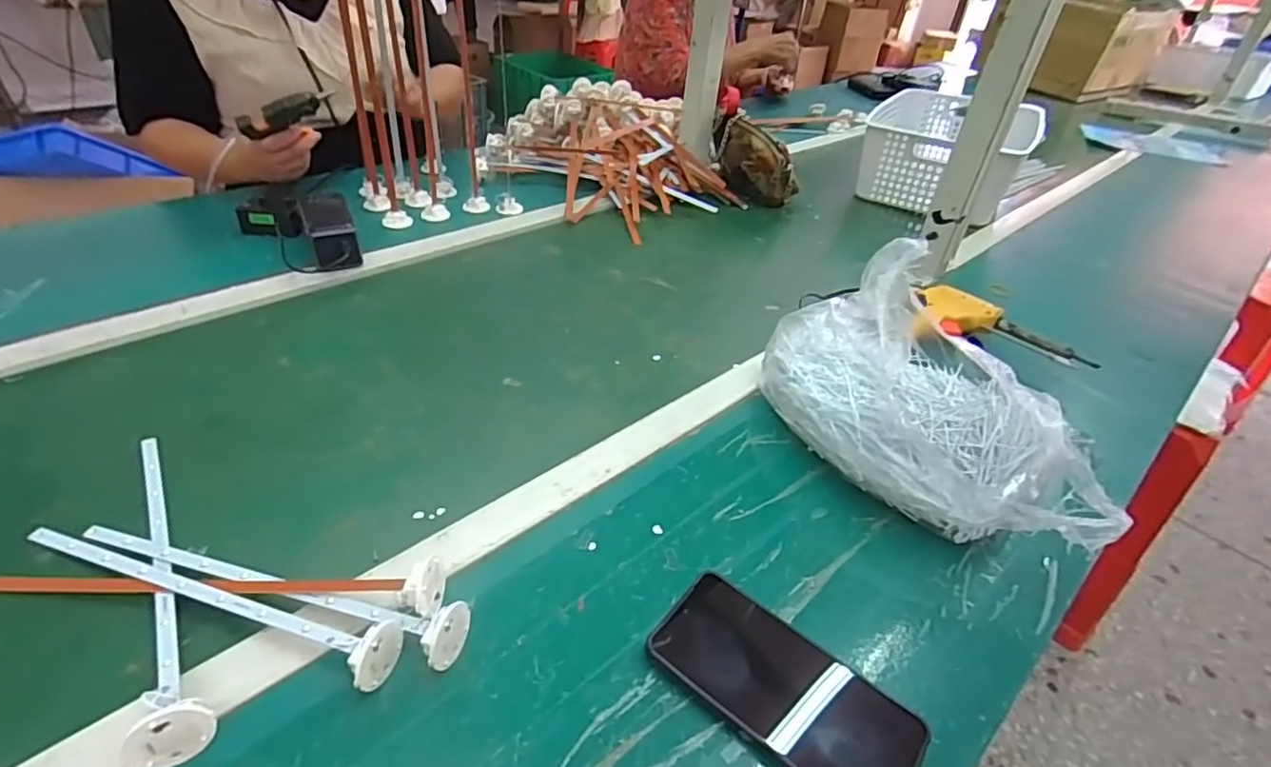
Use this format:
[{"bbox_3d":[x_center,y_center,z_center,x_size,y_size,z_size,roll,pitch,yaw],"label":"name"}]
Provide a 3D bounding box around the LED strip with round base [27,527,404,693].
[{"bbox_3d":[-0.281,0.129,0.386,0.284,0.038,0.035,14,39,10],"label":"LED strip with round base"}]

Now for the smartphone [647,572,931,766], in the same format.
[{"bbox_3d":[0.092,0.187,0.378,0.163,0.013,0.077,29,44,26],"label":"smartphone"}]

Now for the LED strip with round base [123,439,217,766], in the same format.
[{"bbox_3d":[-0.316,0.111,0.407,0.034,0.042,0.288,-19,45,-28],"label":"LED strip with round base"}]

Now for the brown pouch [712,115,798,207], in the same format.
[{"bbox_3d":[0.190,-0.371,1.025,0.058,0.113,0.163,-23,47,-32],"label":"brown pouch"}]

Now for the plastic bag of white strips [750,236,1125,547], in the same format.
[{"bbox_3d":[0.231,0.025,0.509,0.144,0.130,0.285,-11,41,-20],"label":"plastic bag of white strips"}]

